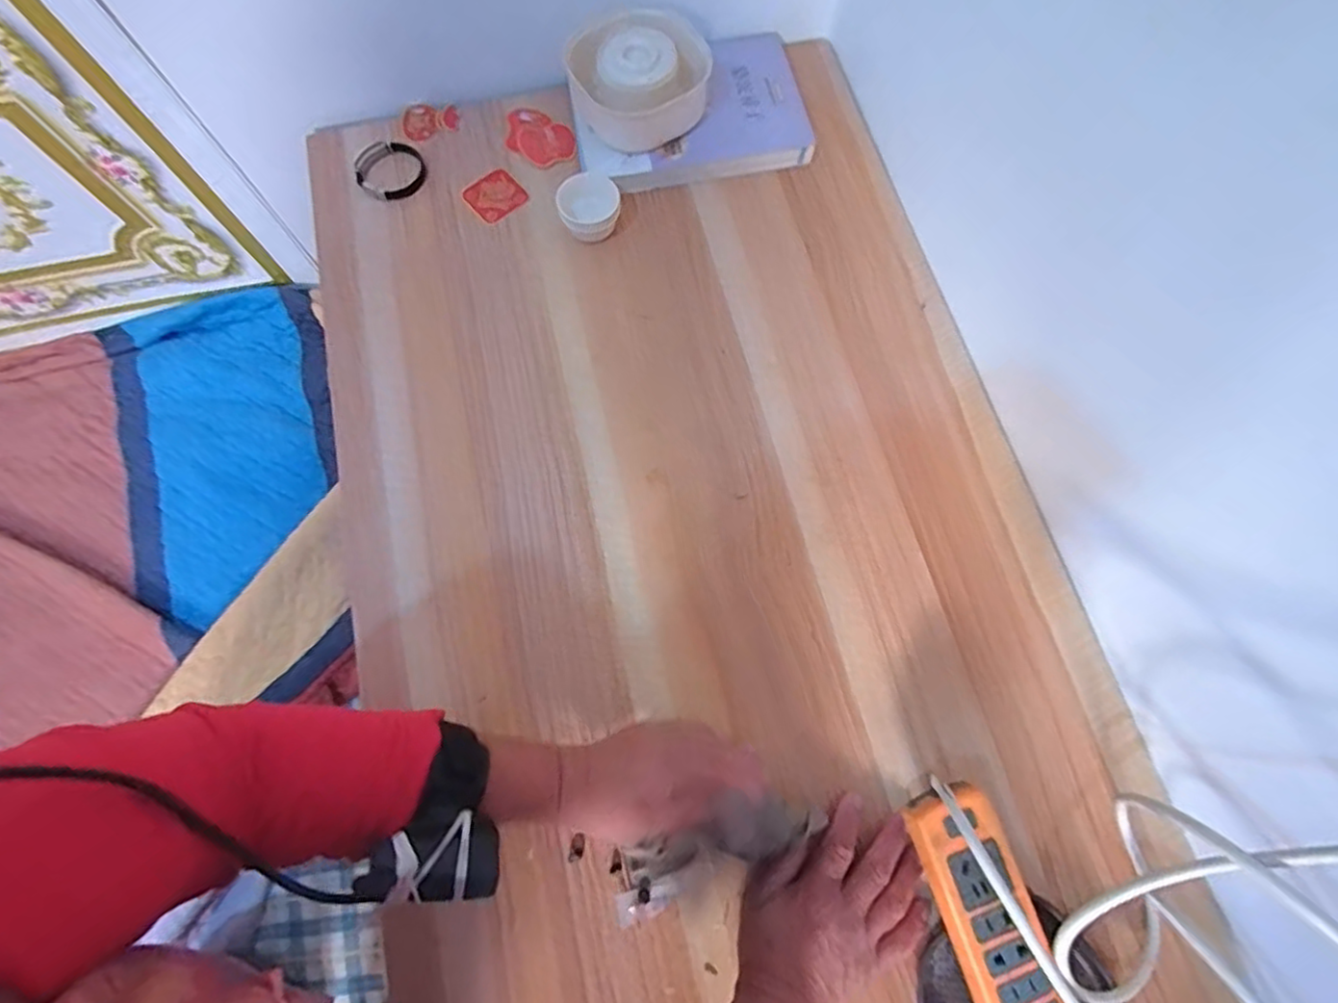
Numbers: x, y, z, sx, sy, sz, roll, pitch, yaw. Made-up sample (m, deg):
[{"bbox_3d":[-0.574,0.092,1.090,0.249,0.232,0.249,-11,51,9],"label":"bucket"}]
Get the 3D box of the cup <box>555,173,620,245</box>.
[{"bbox_3d":[-0.078,-0.288,0.603,0.058,0.036,0.061,0,72,0],"label":"cup"}]

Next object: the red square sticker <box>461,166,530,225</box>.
[{"bbox_3d":[-0.181,-0.318,0.642,0.056,0.004,0.052,-38,83,-10],"label":"red square sticker"}]

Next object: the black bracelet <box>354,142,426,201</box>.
[{"bbox_3d":[-0.289,-0.346,0.642,0.067,0.012,0.073,0,72,0],"label":"black bracelet"}]

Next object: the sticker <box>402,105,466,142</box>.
[{"bbox_3d":[-0.257,-0.414,0.671,0.062,0.005,0.049,-9,72,-3],"label":"sticker"}]

